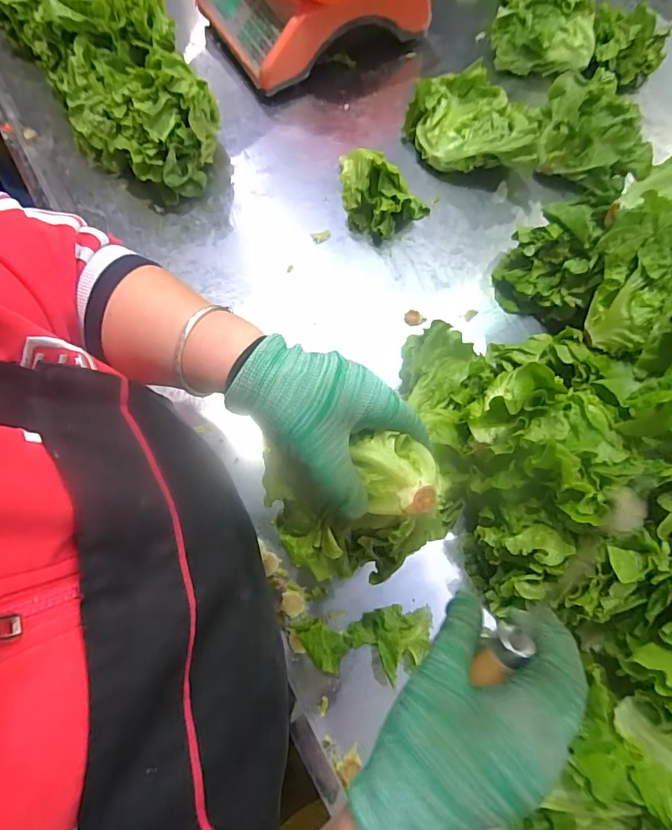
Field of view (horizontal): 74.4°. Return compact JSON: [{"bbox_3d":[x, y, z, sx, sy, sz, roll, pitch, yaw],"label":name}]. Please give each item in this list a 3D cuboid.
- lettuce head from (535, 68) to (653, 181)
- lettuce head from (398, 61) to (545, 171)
[{"bbox_3d":[0.349,-0.382,0.600,0.147,0.100,0.102,12,70,3],"label":"lettuce head"},{"bbox_3d":[0.187,-0.395,0.610,0.181,0.079,0.120,19,71,6],"label":"lettuce head"}]

